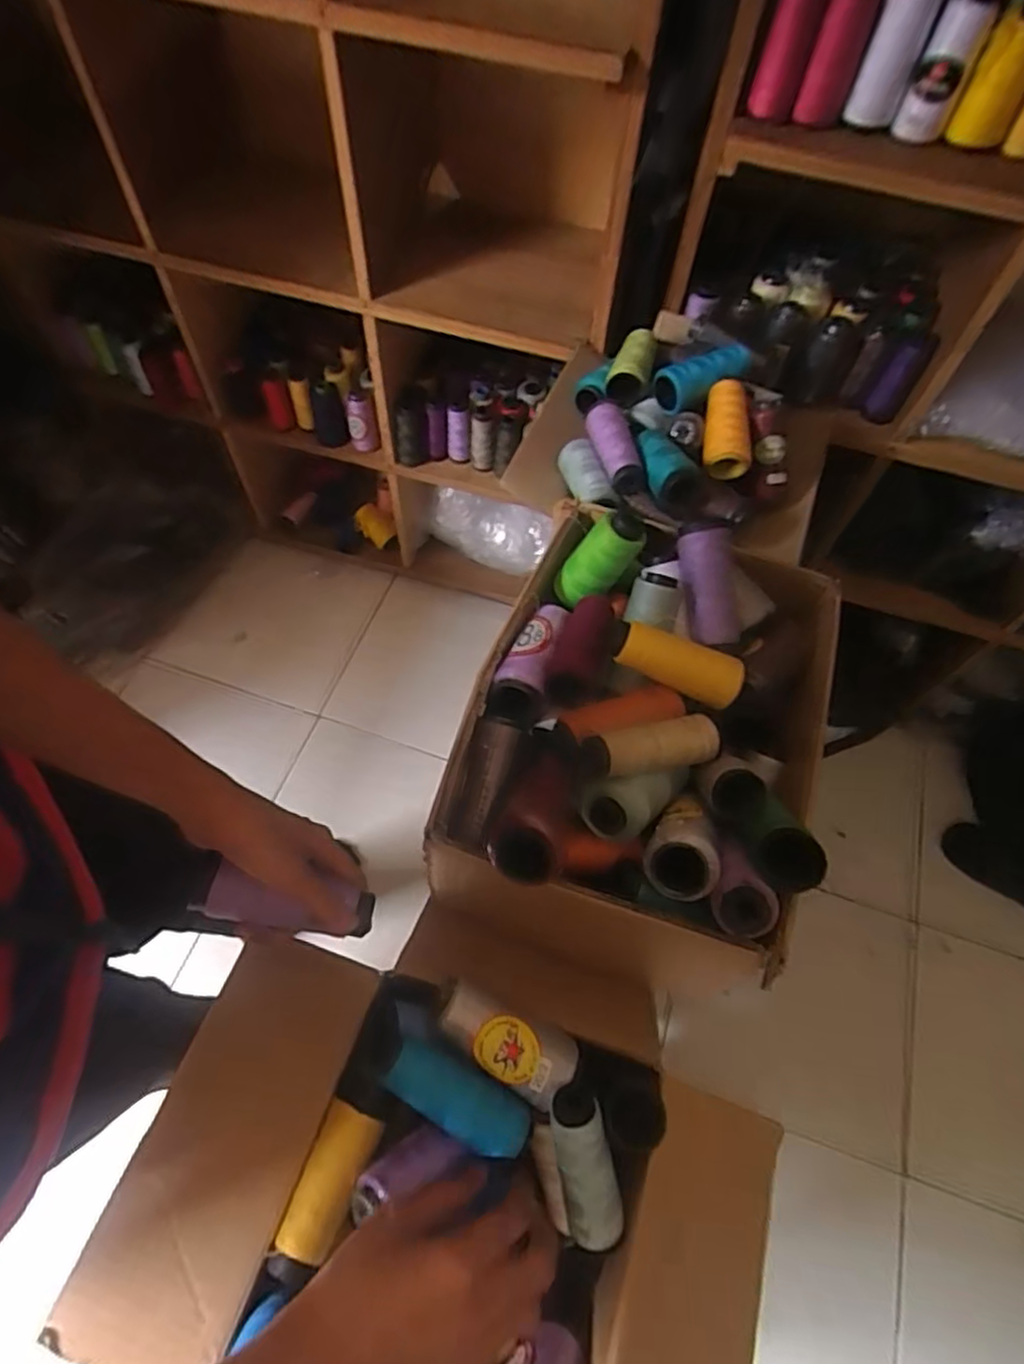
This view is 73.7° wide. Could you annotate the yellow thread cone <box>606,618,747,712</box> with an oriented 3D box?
[{"bbox_3d":[0.136,-0.018,0.570,0.113,0.040,0.043,21,62,8],"label":"yellow thread cone"}]

